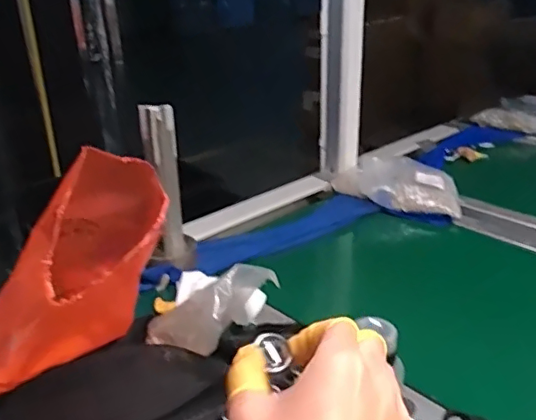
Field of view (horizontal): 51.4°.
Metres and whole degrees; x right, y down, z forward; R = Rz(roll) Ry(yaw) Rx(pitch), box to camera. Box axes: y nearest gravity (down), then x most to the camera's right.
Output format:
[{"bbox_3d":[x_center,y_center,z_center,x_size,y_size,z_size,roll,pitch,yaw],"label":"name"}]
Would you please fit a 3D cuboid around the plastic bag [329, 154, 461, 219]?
[{"bbox_3d":[0.246,-0.053,1.094,0.234,0.053,0.206,2,24,10],"label":"plastic bag"}]

